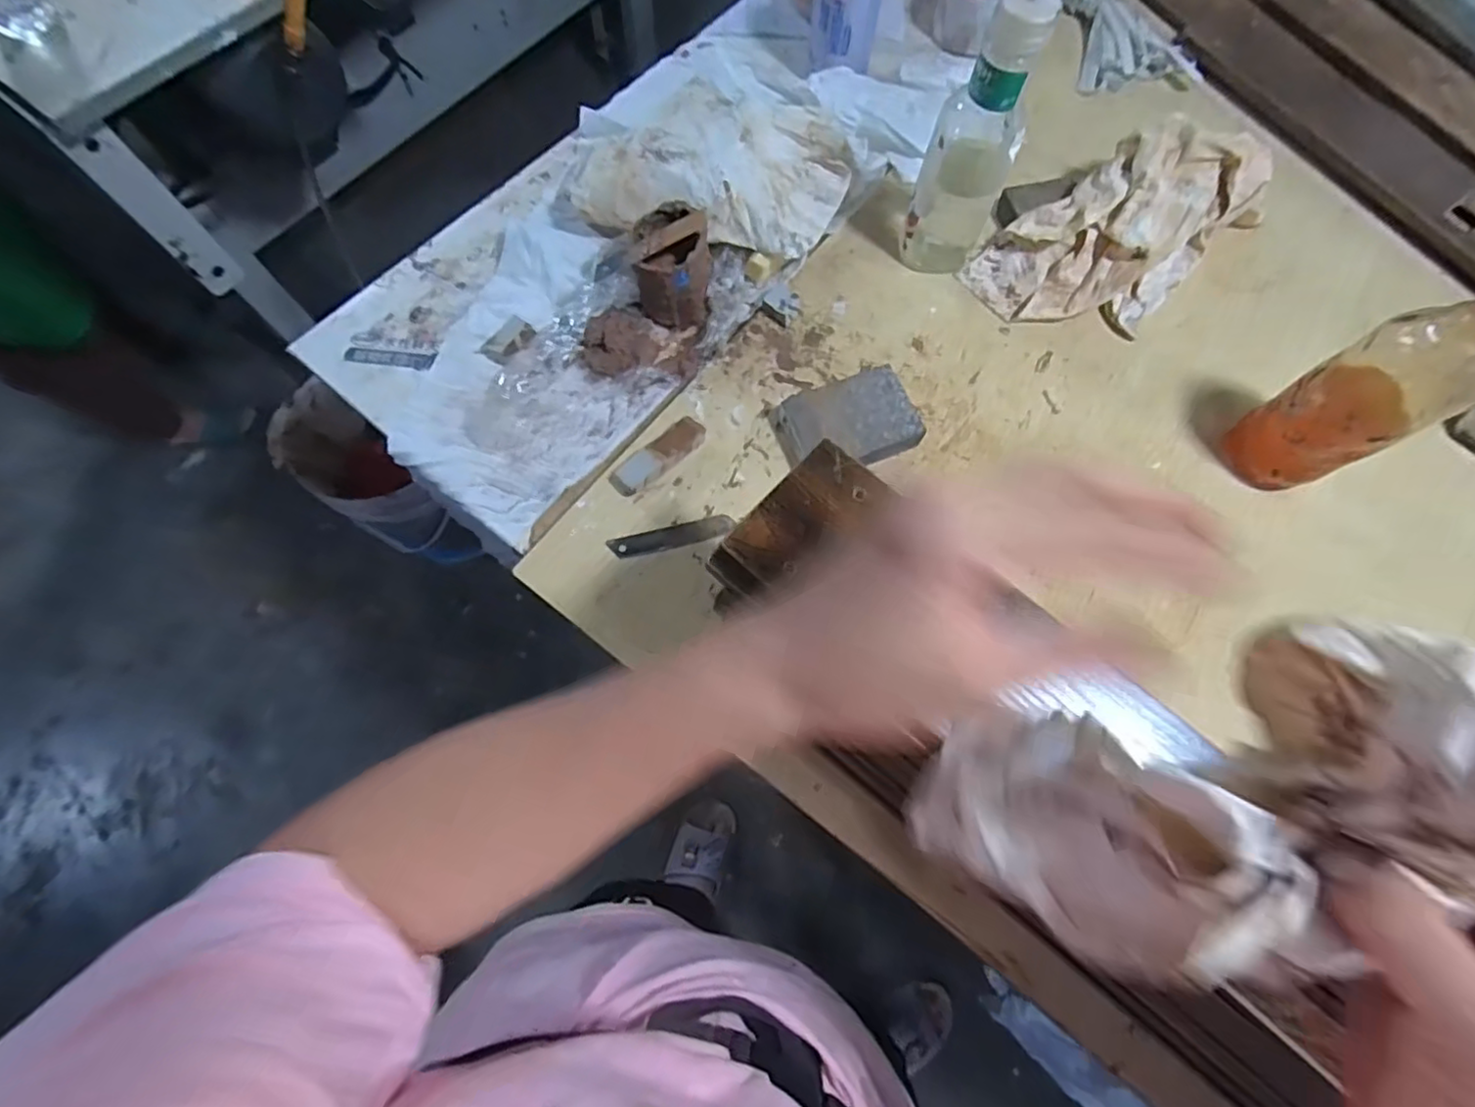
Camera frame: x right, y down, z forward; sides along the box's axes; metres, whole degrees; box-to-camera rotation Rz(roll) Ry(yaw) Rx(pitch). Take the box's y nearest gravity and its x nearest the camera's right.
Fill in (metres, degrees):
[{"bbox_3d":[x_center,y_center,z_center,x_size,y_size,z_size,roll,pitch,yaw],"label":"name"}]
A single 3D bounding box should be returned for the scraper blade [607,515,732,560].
[{"bbox_3d":[-0.050,-0.013,0.500,0.096,0.004,0.018,-14,73,-9],"label":"scraper blade"}]

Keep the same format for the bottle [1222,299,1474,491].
[{"bbox_3d":[0.431,-0.109,0.434,0.061,0.199,0.068,-26,75,-7],"label":"bottle"}]

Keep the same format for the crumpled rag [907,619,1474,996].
[{"bbox_3d":[0.148,0.089,0.221,0.056,0.196,0.086,-7,69,-39],"label":"crumpled rag"}]

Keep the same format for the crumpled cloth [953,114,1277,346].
[{"bbox_3d":[0.337,-0.289,0.556,0.167,0.080,0.226,40,77,11],"label":"crumpled cloth"}]

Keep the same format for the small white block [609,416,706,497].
[{"bbox_3d":[-0.063,-0.077,0.514,0.082,0.022,0.027,-40,77,-11],"label":"small white block"}]

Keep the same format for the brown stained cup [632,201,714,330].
[{"bbox_3d":[-0.054,-0.245,0.543,0.058,0.072,0.070,4,73,2],"label":"brown stained cup"}]

